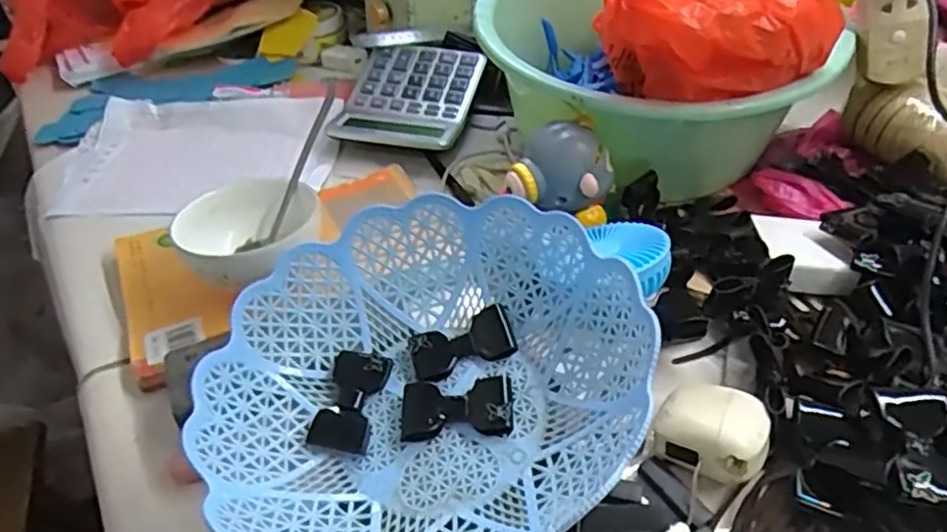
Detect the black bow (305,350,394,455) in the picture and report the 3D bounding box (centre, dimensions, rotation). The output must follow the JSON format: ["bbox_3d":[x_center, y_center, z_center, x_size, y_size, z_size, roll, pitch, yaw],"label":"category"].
[{"bbox_3d":[-0.075,0.080,0.415,0.036,0.013,0.067,6,53,12],"label":"black bow"}]

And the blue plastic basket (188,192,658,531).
[{"bbox_3d":[-0.030,0.069,0.390,0.242,0.100,0.214,-15,40,-13],"label":"blue plastic basket"}]

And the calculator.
[{"bbox_3d":[-0.068,-0.187,0.729,0.129,0.023,0.156,11,60,11],"label":"calculator"}]

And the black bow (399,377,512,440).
[{"bbox_3d":[-0.010,0.083,0.397,0.064,0.016,0.037,-4,39,0],"label":"black bow"}]

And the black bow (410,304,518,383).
[{"bbox_3d":[-0.007,0.048,0.425,0.063,0.015,0.033,-12,40,-10],"label":"black bow"}]

